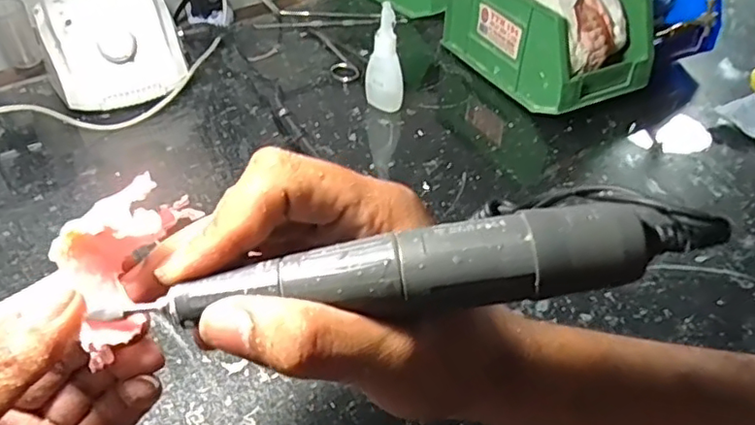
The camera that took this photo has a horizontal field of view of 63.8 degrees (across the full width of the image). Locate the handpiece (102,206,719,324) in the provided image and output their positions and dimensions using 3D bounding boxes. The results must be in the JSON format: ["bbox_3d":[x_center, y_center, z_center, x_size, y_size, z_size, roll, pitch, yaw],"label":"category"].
[{"bbox_3d":[0.013,0.019,0.186,0.173,0.022,0.022,-7,42,2],"label":"handpiece"}]

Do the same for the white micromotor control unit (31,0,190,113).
[{"bbox_3d":[-0.223,-0.147,0.510,0.102,0.082,0.118,-17,45,-20],"label":"white micromotor control unit"}]

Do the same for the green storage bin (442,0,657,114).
[{"bbox_3d":[0.145,-0.165,0.534,0.095,0.091,0.174,-18,46,-21],"label":"green storage bin"}]

